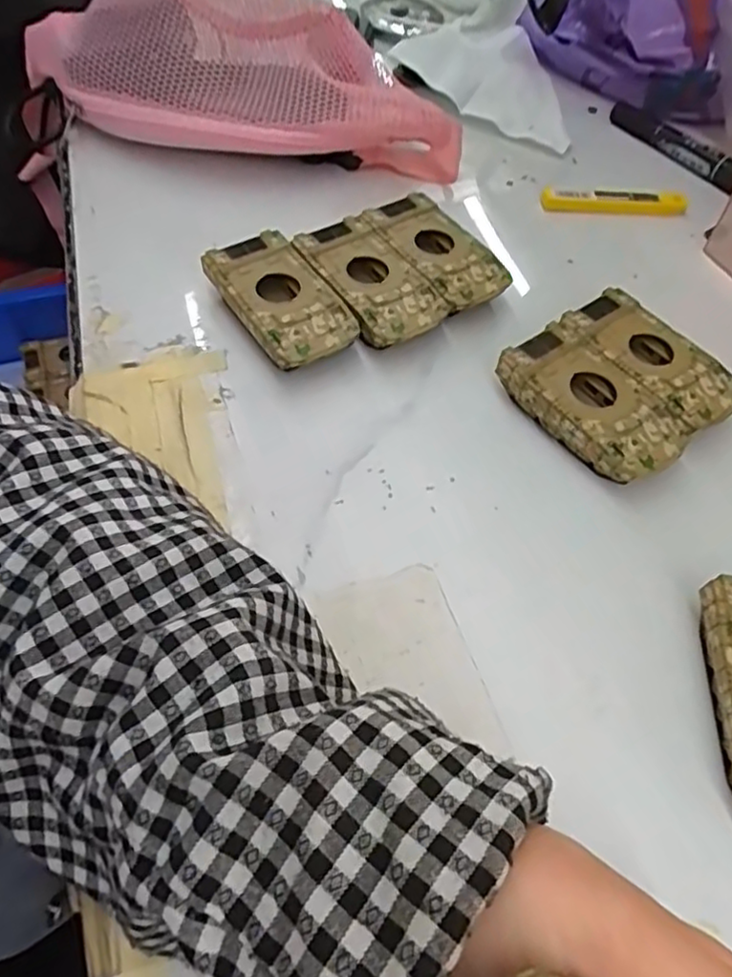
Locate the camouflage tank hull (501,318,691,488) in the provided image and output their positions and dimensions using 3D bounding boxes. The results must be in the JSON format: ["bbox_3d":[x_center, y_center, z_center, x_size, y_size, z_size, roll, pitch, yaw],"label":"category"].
[{"bbox_3d":[0.117,-0.042,0.339,0.051,0.025,0.094,-32,64,-23],"label":"camouflage tank hull"}]

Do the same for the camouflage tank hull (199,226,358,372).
[{"bbox_3d":[-0.048,-0.101,0.364,0.051,0.026,0.092,-28,63,-21],"label":"camouflage tank hull"}]

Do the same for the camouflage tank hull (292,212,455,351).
[{"bbox_3d":[0.002,-0.116,0.378,0.051,0.025,0.092,-28,63,-21],"label":"camouflage tank hull"}]

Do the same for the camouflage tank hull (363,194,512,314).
[{"bbox_3d":[0.041,-0.140,0.395,0.049,0.024,0.091,-31,64,-22],"label":"camouflage tank hull"}]

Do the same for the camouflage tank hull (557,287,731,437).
[{"bbox_3d":[0.154,-0.065,0.358,0.053,0.026,0.094,-30,64,-22],"label":"camouflage tank hull"}]

